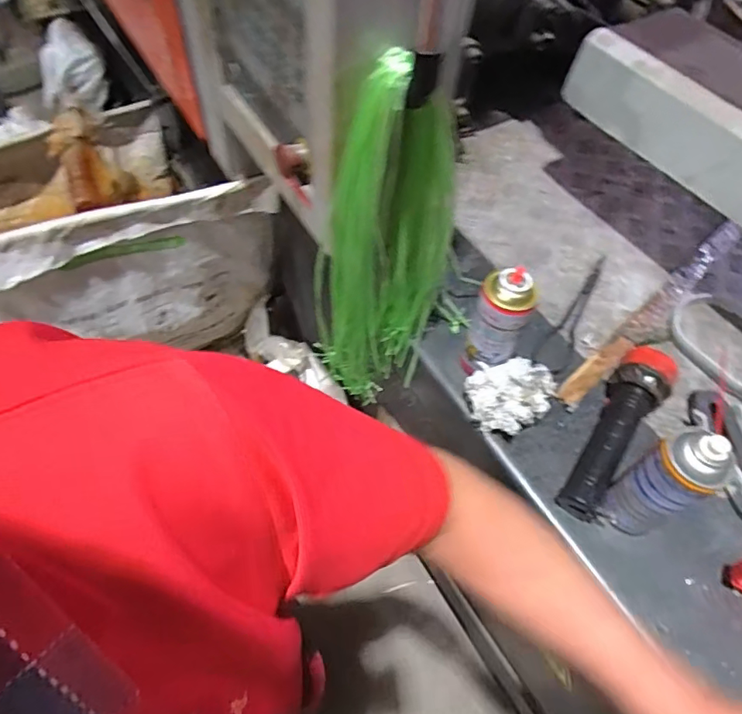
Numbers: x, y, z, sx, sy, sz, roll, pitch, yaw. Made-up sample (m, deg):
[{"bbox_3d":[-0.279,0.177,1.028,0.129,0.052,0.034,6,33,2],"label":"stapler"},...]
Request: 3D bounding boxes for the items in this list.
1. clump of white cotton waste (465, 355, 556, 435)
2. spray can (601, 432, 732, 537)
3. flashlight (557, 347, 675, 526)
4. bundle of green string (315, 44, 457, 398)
[{"bbox_3d":[0.182,0.043,0.674,0.119,0.052,0.094,-29,63,-21],"label":"clump of white cotton waste"},{"bbox_3d":[0.303,0.133,0.540,0.063,0.174,0.060,2,56,-3],"label":"spray can"},{"bbox_3d":[0.300,0.087,0.641,0.075,0.061,0.234,37,61,19],"label":"flashlight"},{"bbox_3d":[0.011,-0.100,0.640,0.143,0.480,0.072,13,56,5],"label":"bundle of green string"}]

